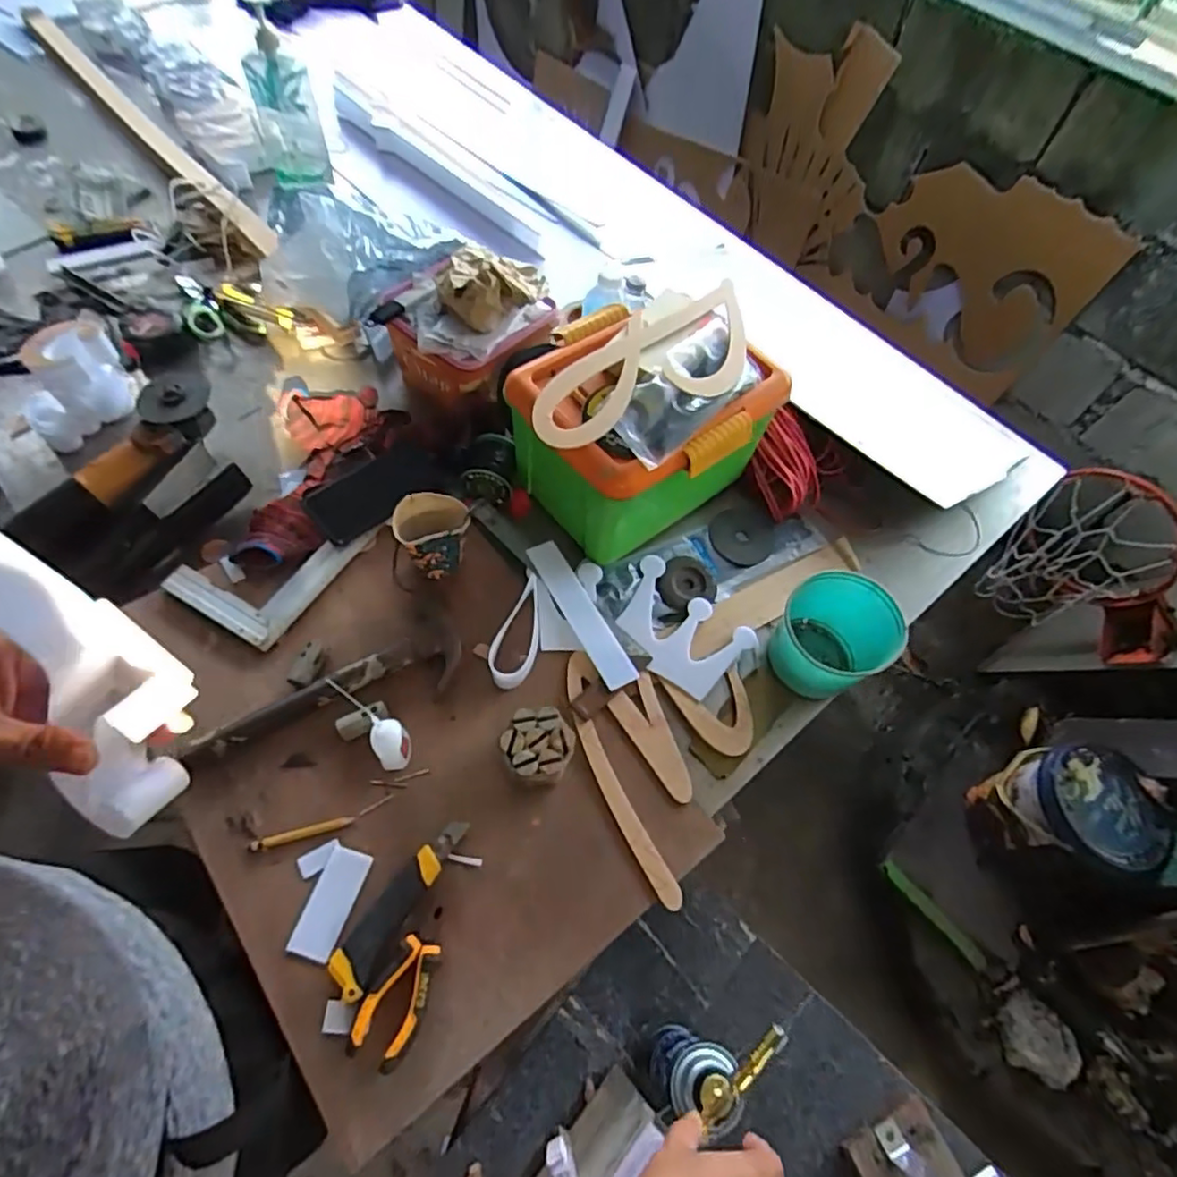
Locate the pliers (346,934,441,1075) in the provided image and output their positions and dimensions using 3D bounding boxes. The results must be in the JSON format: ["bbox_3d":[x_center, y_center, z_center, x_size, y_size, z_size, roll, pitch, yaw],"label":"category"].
[{"bbox_3d":[-0.166,0.358,0.552,0.050,0.012,0.097,20,62,7],"label":"pliers"}]

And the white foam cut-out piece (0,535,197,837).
[{"bbox_3d":[-0.266,0.049,0.339,0.088,0.195,0.066,-15,31,-12],"label":"white foam cut-out piece"}]

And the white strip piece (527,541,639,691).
[{"bbox_3d":[-0.010,0.028,0.758,0.038,0.005,0.204,-24,67,-21],"label":"white strip piece"}]

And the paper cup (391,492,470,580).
[{"bbox_3d":[-0.180,-0.063,0.748,0.079,0.081,0.068,-26,66,-16],"label":"paper cup"}]

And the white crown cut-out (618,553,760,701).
[{"bbox_3d":[0.104,0.046,0.774,0.163,0.006,0.123,40,63,14],"label":"white crown cut-out"}]

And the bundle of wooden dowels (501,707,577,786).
[{"bbox_3d":[-0.051,0.164,0.661,0.069,0.048,0.069,2,61,-3],"label":"bundle of wooden dowels"}]

